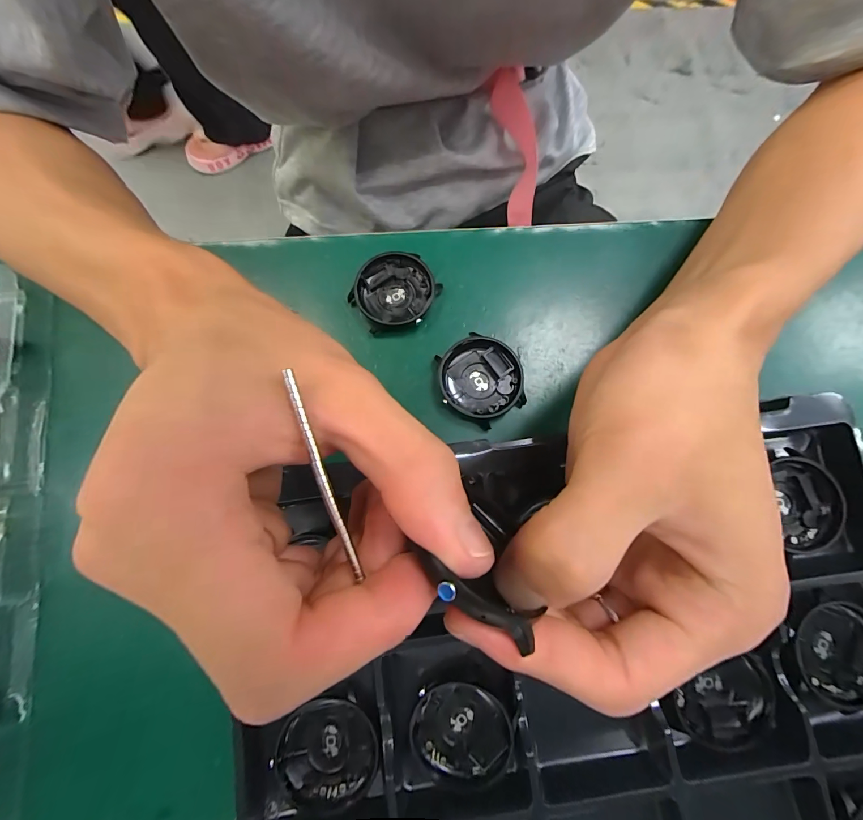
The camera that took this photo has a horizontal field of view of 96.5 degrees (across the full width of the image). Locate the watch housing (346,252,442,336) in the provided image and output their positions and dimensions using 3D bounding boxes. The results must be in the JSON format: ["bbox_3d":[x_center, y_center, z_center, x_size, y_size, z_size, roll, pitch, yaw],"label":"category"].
[{"bbox_3d":[-0.021,-0.069,0.222,0.048,0.011,0.044,-5,79,-1],"label":"watch housing"}]

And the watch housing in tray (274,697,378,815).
[{"bbox_3d":[-0.045,0.154,0.171,0.042,0.010,0.041,0,79,0],"label":"watch housing in tray"}]

